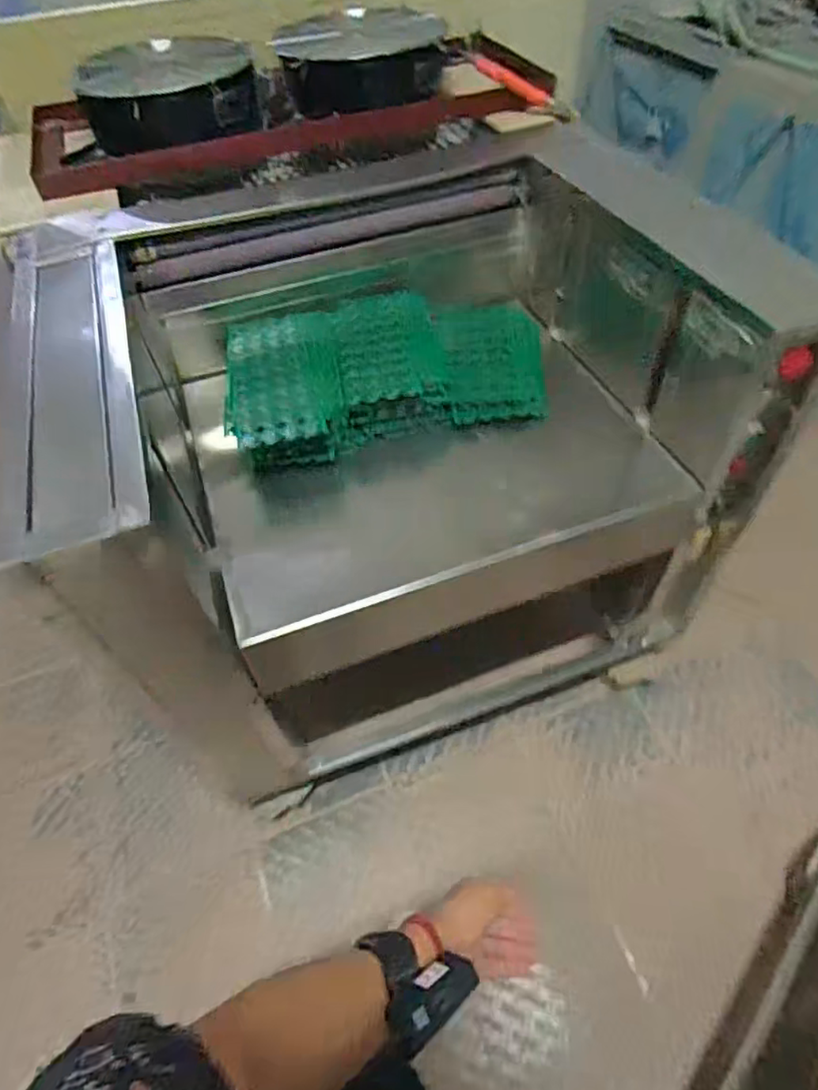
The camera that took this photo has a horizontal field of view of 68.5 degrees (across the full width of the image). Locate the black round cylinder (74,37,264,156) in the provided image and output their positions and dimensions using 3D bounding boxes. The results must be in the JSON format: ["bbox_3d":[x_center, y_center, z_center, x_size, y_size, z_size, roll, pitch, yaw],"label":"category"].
[{"bbox_3d":[-0.425,-0.812,1.071,0.307,0.089,0.245,-24,55,-14],"label":"black round cylinder"}]

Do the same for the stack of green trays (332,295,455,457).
[{"bbox_3d":[-0.040,-0.309,0.996,0.179,0.066,0.309,-8,53,-3],"label":"stack of green trays"}]

